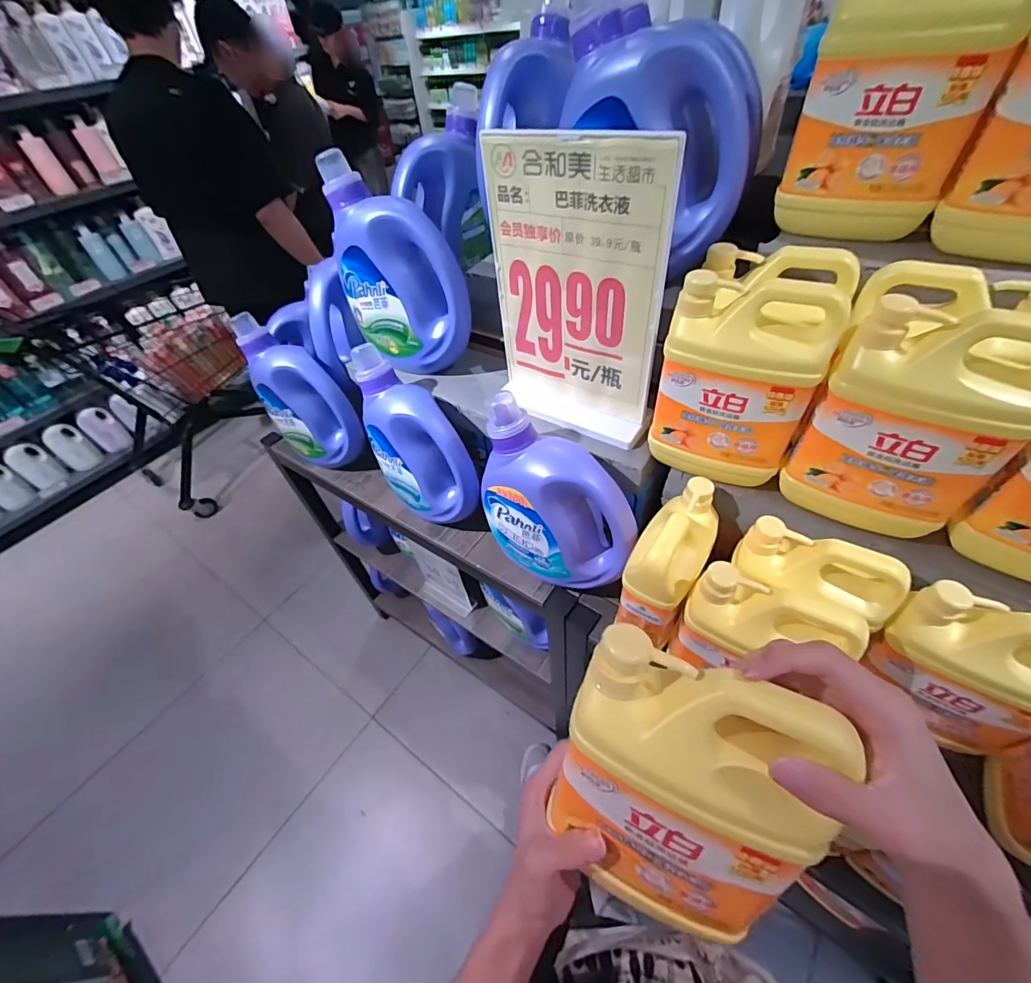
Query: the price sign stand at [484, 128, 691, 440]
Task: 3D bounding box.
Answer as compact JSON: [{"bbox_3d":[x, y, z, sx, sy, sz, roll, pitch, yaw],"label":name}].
[{"bbox_3d":[0.069,-0.211,0.541,0.219,0.357,0.062,25,55,27],"label":"price sign stand"}]

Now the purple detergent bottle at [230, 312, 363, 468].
[{"bbox_3d":[-0.392,-0.167,0.829,0.203,0.245,0.087,17,52,21],"label":"purple detergent bottle"}]

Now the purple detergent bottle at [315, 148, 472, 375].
[{"bbox_3d":[-0.175,-0.314,0.663,0.216,0.249,0.083,27,56,27],"label":"purple detergent bottle"}]

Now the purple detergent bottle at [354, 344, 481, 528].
[{"bbox_3d":[-0.155,-0.068,0.701,0.213,0.235,0.090,34,60,31],"label":"purple detergent bottle"}]

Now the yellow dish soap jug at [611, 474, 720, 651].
[{"bbox_3d":[0.186,0.093,0.539,0.069,0.181,0.143,26,56,26],"label":"yellow dish soap jug"}]

